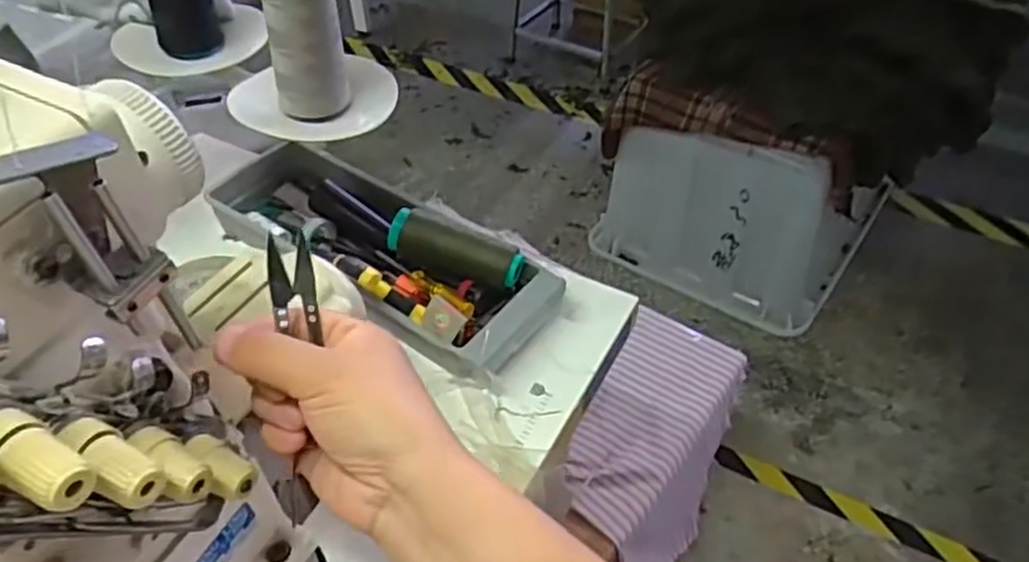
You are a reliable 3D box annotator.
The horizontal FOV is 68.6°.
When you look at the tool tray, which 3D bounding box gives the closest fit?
[{"bbox_3d":[-0.132,-0.039,0.672,0.348,0.063,0.136,27,51,26],"label":"tool tray"}]

